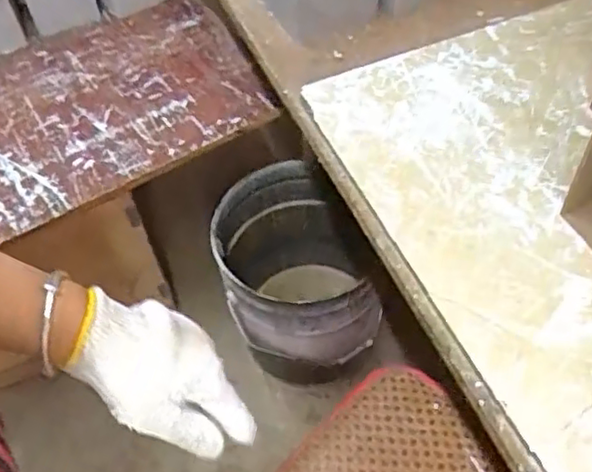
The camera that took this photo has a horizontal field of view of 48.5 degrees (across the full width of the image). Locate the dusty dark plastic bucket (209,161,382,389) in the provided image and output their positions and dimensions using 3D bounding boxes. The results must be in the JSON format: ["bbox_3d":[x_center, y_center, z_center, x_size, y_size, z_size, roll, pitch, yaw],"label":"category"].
[{"bbox_3d":[0.002,0.089,1.213,0.252,0.313,0.324,-7,53,-1],"label":"dusty dark plastic bucket"}]

